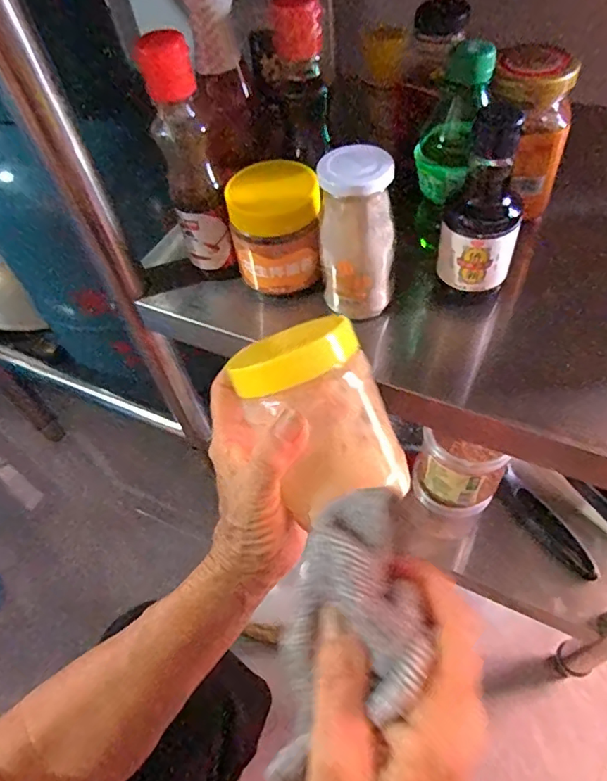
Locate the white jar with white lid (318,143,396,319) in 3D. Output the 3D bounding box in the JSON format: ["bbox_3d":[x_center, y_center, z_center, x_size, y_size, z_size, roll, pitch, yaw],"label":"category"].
[{"bbox_3d":[0.039,-0.108,0.383,0.049,0.113,0.045,-4,54,5],"label":"white jar with white lid"}]

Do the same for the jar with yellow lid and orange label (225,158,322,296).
[{"bbox_3d":[-0.022,-0.125,0.427,0.068,0.082,0.058,-15,54,-3],"label":"jar with yellow lid and orange label"}]

